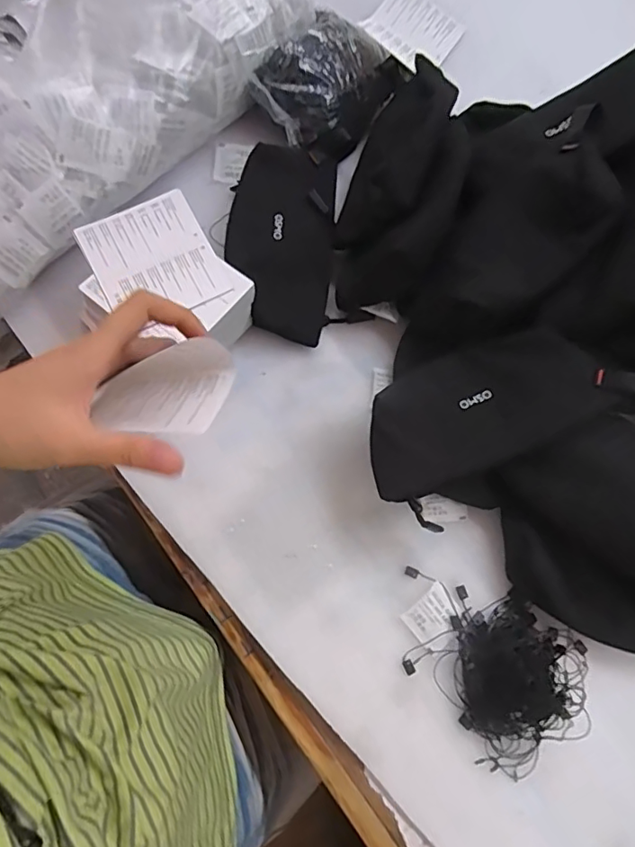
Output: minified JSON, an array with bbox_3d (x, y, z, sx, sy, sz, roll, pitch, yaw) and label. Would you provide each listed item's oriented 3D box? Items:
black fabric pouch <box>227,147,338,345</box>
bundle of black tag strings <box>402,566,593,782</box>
[{"bbox_3d":[-0.031,-0.165,0.485,0.095,0.016,0.174,8,86,-18],"label":"black fabric pouch"},{"bbox_3d":[0.131,0.179,0.404,0.145,0.028,0.111,38,74,7],"label":"bundle of black tag strings"}]

